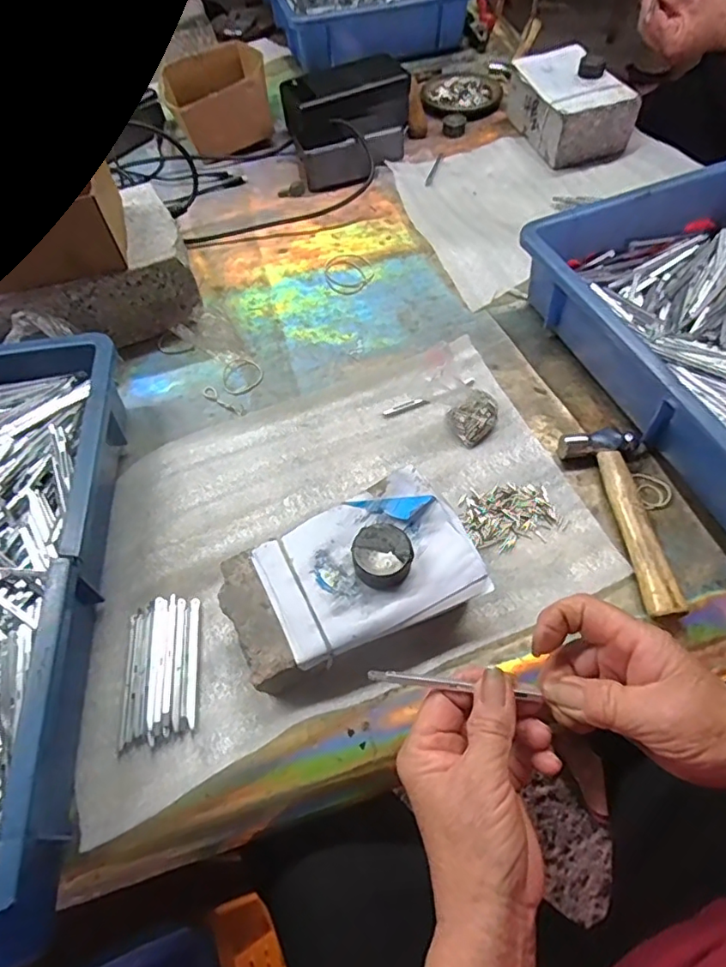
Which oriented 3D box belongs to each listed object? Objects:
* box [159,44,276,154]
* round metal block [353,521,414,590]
[{"bbox_3d":[-0.192,-0.514,0.755,0.133,0.077,0.146,-23,59,-10],"label":"box"},{"bbox_3d":[0.012,0.047,0.366,0.038,0.021,0.036,-2,57,3],"label":"round metal block"}]

